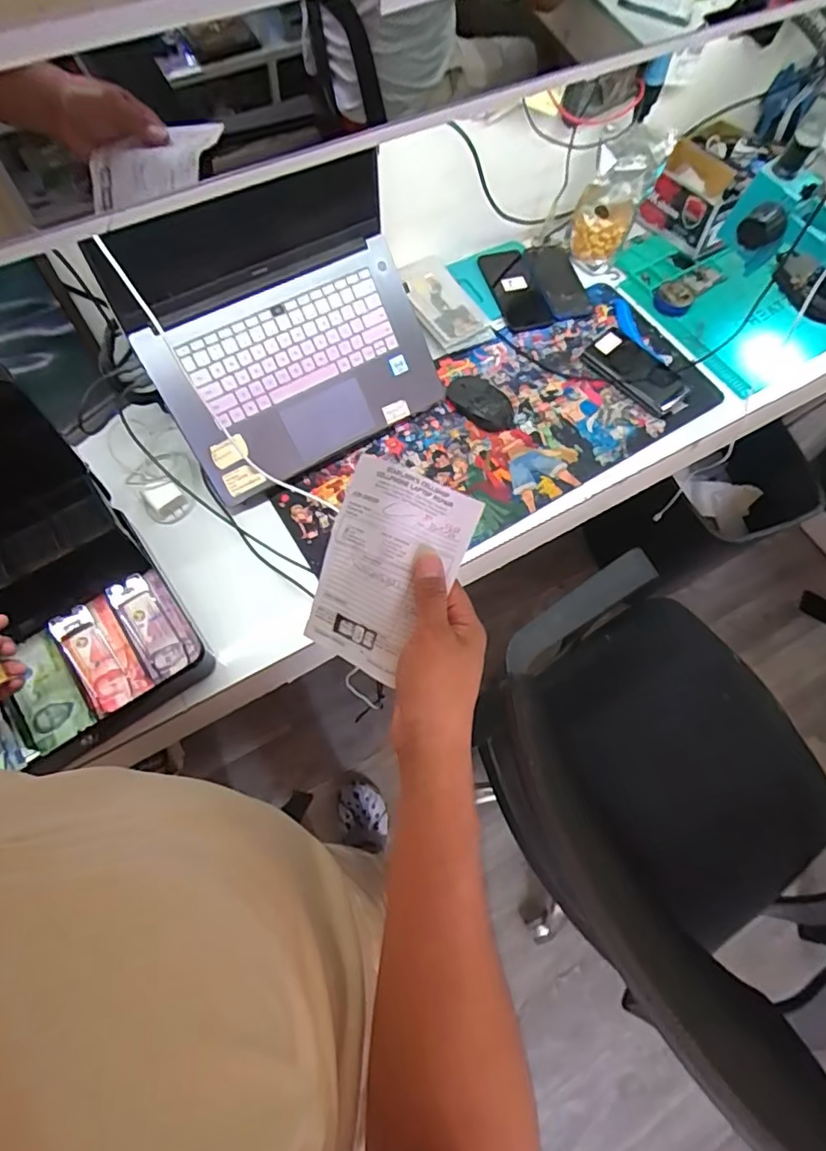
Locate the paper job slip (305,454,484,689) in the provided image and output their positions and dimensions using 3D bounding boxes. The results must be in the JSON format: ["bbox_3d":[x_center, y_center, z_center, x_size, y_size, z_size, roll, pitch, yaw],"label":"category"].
[{"bbox_3d":[-0.021,-0.004,0.425,0.097,0.023,0.148,23,94,10],"label":"paper job slip"}]

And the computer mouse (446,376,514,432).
[{"bbox_3d":[0.102,-0.256,0.838,0.105,0.029,0.061,41,71,14],"label":"computer mouse"}]

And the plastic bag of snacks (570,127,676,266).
[{"bbox_3d":[0.327,-0.609,0.917,0.106,0.191,0.076,19,68,5],"label":"plastic bag of snacks"}]

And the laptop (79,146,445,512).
[{"bbox_3d":[-0.158,-0.312,0.716,0.360,0.270,0.240,-33,72,-15],"label":"laptop"}]

